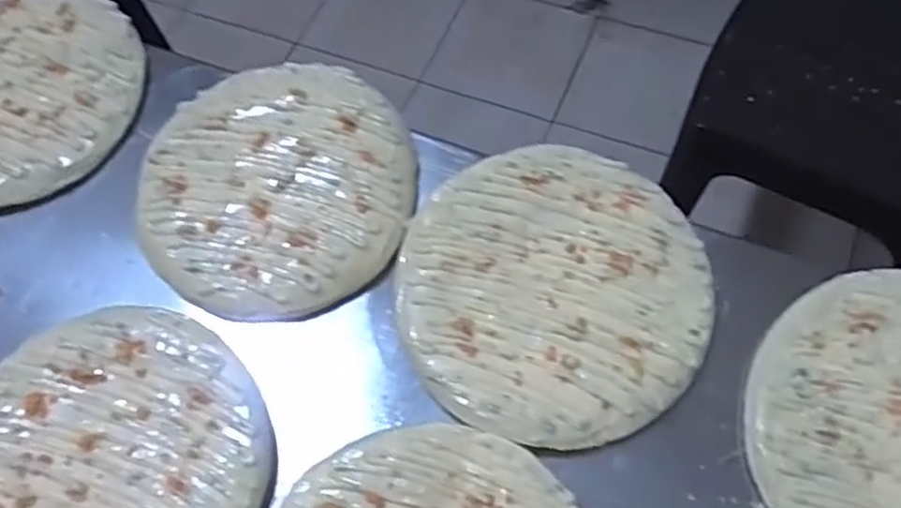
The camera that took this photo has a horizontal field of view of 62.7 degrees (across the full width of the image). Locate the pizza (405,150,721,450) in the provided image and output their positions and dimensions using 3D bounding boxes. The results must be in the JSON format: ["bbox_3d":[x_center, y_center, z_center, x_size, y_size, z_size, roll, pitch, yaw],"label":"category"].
[{"bbox_3d":[0.065,0.019,0.483,0.191,0.015,0.201,-2,63,3],"label":"pizza"}]

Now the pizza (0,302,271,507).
[{"bbox_3d":[-0.214,0.130,0.453,0.196,0.014,0.196,-2,63,3],"label":"pizza"}]

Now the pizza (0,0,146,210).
[{"bbox_3d":[-0.344,-0.135,0.573,0.191,0.022,0.192,40,73,21],"label":"pizza"}]

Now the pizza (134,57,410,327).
[{"bbox_3d":[-0.124,-0.054,0.525,0.185,0.015,0.196,-28,65,-10],"label":"pizza"}]

